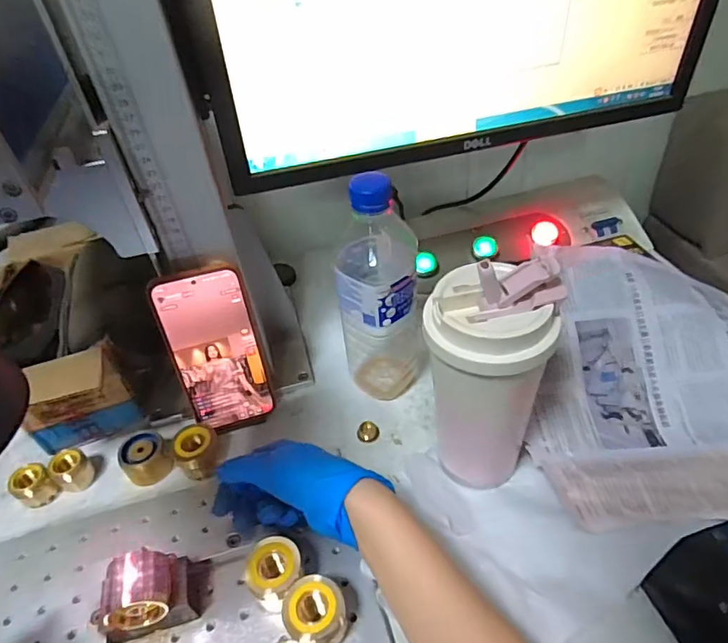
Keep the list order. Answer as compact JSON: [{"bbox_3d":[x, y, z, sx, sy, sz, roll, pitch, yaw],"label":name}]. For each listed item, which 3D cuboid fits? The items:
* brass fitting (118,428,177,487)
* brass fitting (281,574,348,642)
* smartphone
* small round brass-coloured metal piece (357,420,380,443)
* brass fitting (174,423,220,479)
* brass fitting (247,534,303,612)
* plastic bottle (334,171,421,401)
[{"bbox_3d":[-0.198,0.123,0.463,0.041,0.028,0.039,-3,44,3],"label":"brass fitting"},{"bbox_3d":[-0.033,0.198,0.345,0.040,0.040,0.033,-9,44,-2],"label":"brass fitting"},{"bbox_3d":[-0.131,0.029,0.460,0.075,0.160,0.009,-15,31,-11],"label":"smartphone"},{"bbox_3d":[0.004,0.103,0.481,0.020,0.009,0.016,-8,44,-2],"label":"small round brass-coloured metal piece"},{"bbox_3d":[-0.152,0.117,0.459,0.032,0.033,0.035,3,45,10],"label":"brass fitting"},{"bbox_3d":[-0.064,0.182,0.369,0.038,0.036,0.033,-31,49,-23],"label":"brass fitting"},{"bbox_3d":[0.013,-0.021,0.455,0.074,0.223,0.068,-6,44,1],"label":"plastic bottle"}]

